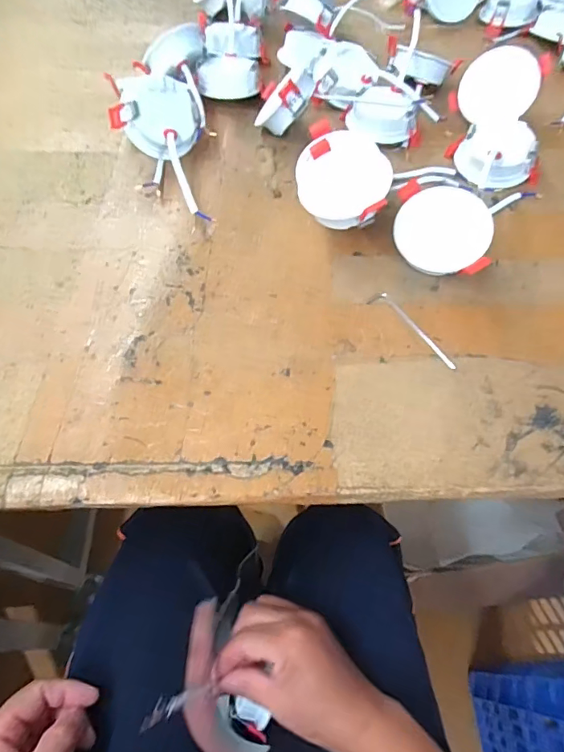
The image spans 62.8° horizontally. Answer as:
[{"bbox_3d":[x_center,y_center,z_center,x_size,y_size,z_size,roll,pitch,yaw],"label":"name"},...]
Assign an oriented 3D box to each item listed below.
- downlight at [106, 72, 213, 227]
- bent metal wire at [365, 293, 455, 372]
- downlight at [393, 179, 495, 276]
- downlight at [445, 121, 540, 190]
[{"bbox_3d":[-0.114,-0.219,0.424,0.083,0.058,0.183,-9,60,-6],"label":"downlight"},{"bbox_3d":[0.101,-0.036,0.351,0.015,0.004,0.085,-35,66,-19],"label":"bent metal wire"},{"bbox_3d":[0.130,-0.116,0.377,0.073,0.031,0.071,12,81,13],"label":"downlight"},{"bbox_3d":[0.208,-0.213,0.444,0.071,0.031,0.065,-14,61,-9],"label":"downlight"}]

